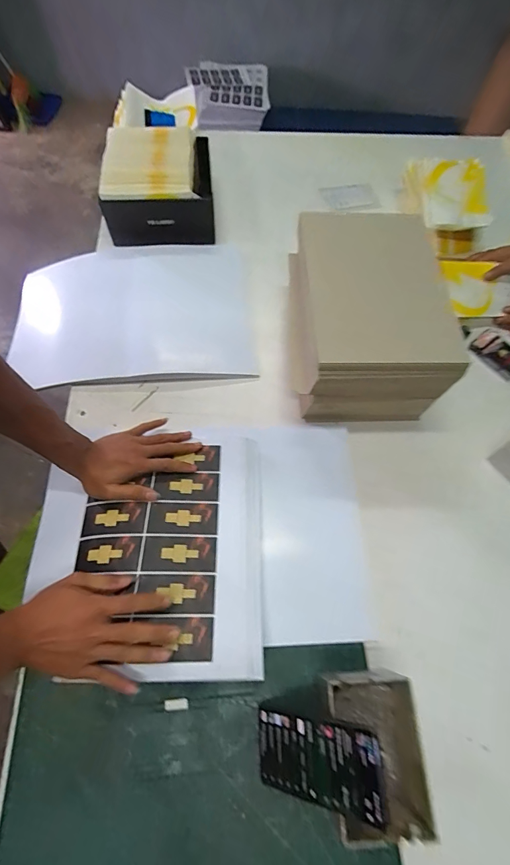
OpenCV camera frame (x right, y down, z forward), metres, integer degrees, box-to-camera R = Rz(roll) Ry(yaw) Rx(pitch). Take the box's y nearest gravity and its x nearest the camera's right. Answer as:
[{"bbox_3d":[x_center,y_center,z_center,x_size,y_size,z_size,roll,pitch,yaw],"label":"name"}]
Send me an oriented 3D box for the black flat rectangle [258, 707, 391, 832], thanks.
[{"bbox_3d":[0.061,0.351,0.395,0.008,0.165,0.070,18,58,-41],"label":"black flat rectangle"}]

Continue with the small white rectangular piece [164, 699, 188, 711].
[{"bbox_3d":[-0.100,0.344,0.464,0.030,0.004,0.012,-1,66,-4],"label":"small white rectangular piece"}]

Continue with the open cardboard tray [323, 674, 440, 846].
[{"bbox_3d":[0.135,0.359,0.426,0.092,0.083,0.137,2,66,-2],"label":"open cardboard tray"}]

